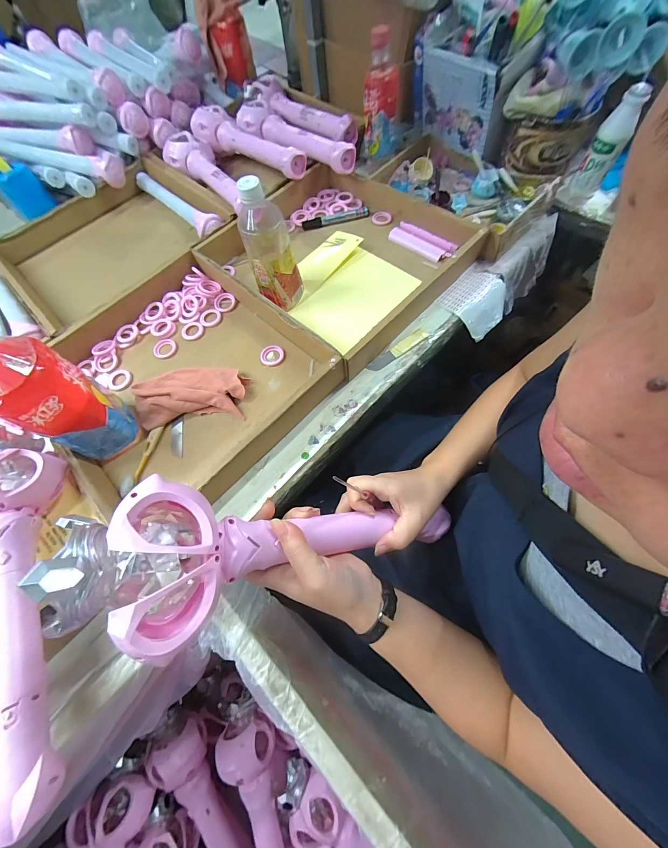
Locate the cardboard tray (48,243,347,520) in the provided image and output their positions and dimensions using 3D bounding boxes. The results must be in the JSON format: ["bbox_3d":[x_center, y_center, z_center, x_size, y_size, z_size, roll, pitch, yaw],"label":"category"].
[{"bbox_3d":[-0.226,-0.086,0.472,0.386,0.056,0.368,40,75,19],"label":"cardboard tray"}]

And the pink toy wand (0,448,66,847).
[{"bbox_3d":[-0.323,0.179,0.307,0.114,0.070,0.336,-27,67,-7],"label":"pink toy wand"}]

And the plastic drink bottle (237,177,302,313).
[{"bbox_3d":[-0.093,-0.267,0.477,0.070,0.179,0.084,-5,66,2],"label":"plastic drink bottle"}]

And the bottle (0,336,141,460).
[{"bbox_3d":[-0.334,-0.037,0.373,0.080,0.199,0.092,-40,70,-13],"label":"bottle"}]

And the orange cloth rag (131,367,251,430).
[{"bbox_3d":[-0.215,-0.043,0.470,0.164,0.025,0.086,-5,66,3],"label":"orange cloth rag"}]

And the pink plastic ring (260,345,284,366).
[{"bbox_3d":[-0.098,-0.109,0.505,0.038,0.008,0.035,0,65,1],"label":"pink plastic ring"}]

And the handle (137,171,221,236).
[{"bbox_3d":[-0.326,-0.456,0.657,0.048,0.046,0.313,-42,69,-13],"label":"handle"}]

